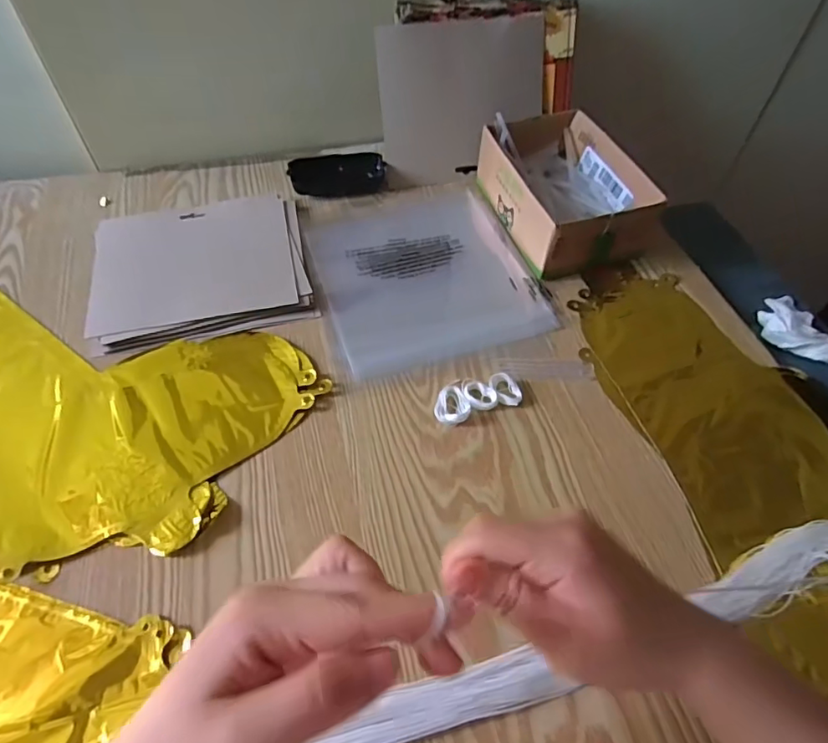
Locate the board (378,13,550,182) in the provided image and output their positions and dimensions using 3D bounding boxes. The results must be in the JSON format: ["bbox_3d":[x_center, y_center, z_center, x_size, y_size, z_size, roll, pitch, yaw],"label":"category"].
[{"bbox_3d":[0.057,-0.310,0.620,0.191,0.161,0.009,-11,28,-10],"label":"board"}]

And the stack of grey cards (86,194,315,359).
[{"bbox_3d":[-0.212,-0.104,0.538,0.201,0.015,0.173,-11,54,-8],"label":"stack of grey cards"}]

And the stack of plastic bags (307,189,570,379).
[{"bbox_3d":[0.006,-0.110,0.568,0.215,0.009,0.248,-14,54,-11],"label":"stack of plastic bags"}]

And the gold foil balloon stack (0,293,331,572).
[{"bbox_3d":[-0.321,0.021,0.445,0.438,0.024,0.227,13,54,9],"label":"gold foil balloon stack"}]

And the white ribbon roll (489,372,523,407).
[{"bbox_3d":[0.079,0.016,0.461,0.023,0.010,0.032,-25,57,-18],"label":"white ribbon roll"}]

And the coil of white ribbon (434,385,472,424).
[{"bbox_3d":[0.033,0.028,0.453,0.029,0.008,0.037,11,53,8],"label":"coil of white ribbon"}]

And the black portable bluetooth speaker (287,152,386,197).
[{"bbox_3d":[-0.089,-0.230,0.631,0.107,0.032,0.036,-11,53,-8],"label":"black portable bluetooth speaker"}]

